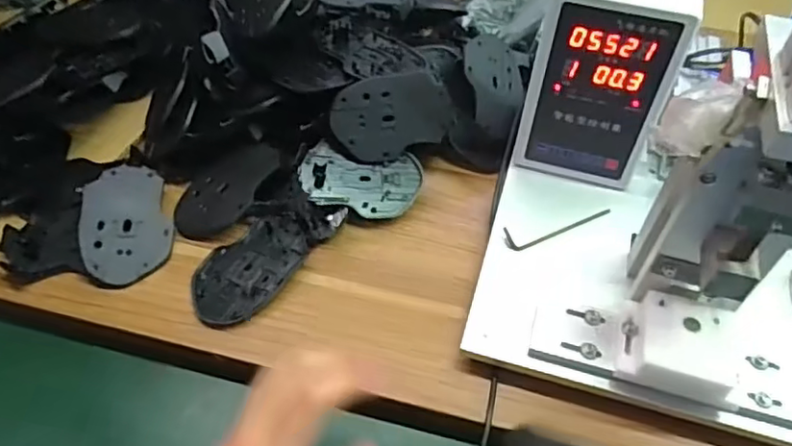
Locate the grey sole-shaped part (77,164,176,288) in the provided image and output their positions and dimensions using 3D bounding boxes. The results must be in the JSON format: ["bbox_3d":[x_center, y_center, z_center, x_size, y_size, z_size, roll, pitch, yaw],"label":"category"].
[{"bbox_3d":[-0.236,0.001,0.534,0.074,0.007,0.107,-11,70,-24],"label":"grey sole-shaped part"}]

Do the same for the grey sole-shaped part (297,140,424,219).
[{"bbox_3d":[-0.031,-0.040,0.559,0.108,0.013,0.064,12,66,-7],"label":"grey sole-shaped part"}]

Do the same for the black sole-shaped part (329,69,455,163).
[{"bbox_3d":[0.000,-0.101,0.568,0.114,0.073,0.007,-21,10,-15],"label":"black sole-shaped part"}]

